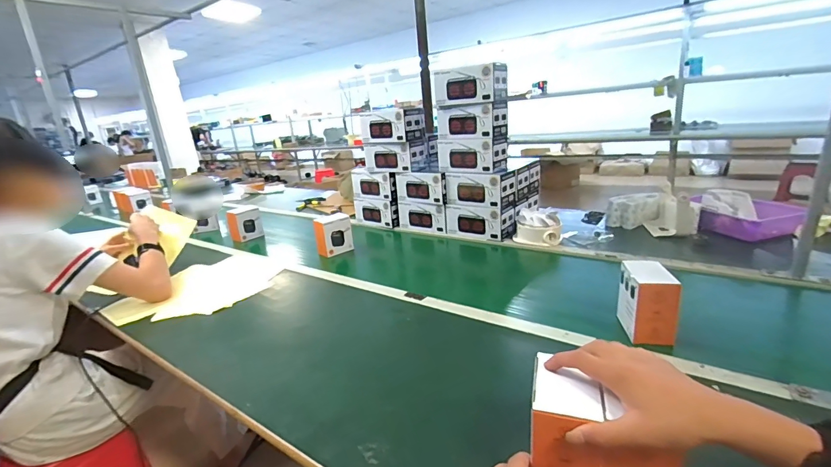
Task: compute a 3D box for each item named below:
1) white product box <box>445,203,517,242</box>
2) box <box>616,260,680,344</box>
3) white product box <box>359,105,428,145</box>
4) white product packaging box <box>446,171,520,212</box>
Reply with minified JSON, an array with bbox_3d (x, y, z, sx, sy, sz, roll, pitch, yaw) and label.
[{"bbox_3d":[0.211,-0.045,1.253,0.210,0.096,0.091,7,21,33],"label":"white product box"},{"bbox_3d":[0.403,0.114,0.682,0.062,0.109,0.106,-3,17,7],"label":"box"},{"bbox_3d":[-0.075,-0.377,1.345,0.187,0.108,0.147,7,21,35],"label":"white product box"},{"bbox_3d":[0.203,-0.140,1.222,0.196,0.104,0.095,6,20,33],"label":"white product packaging box"}]

